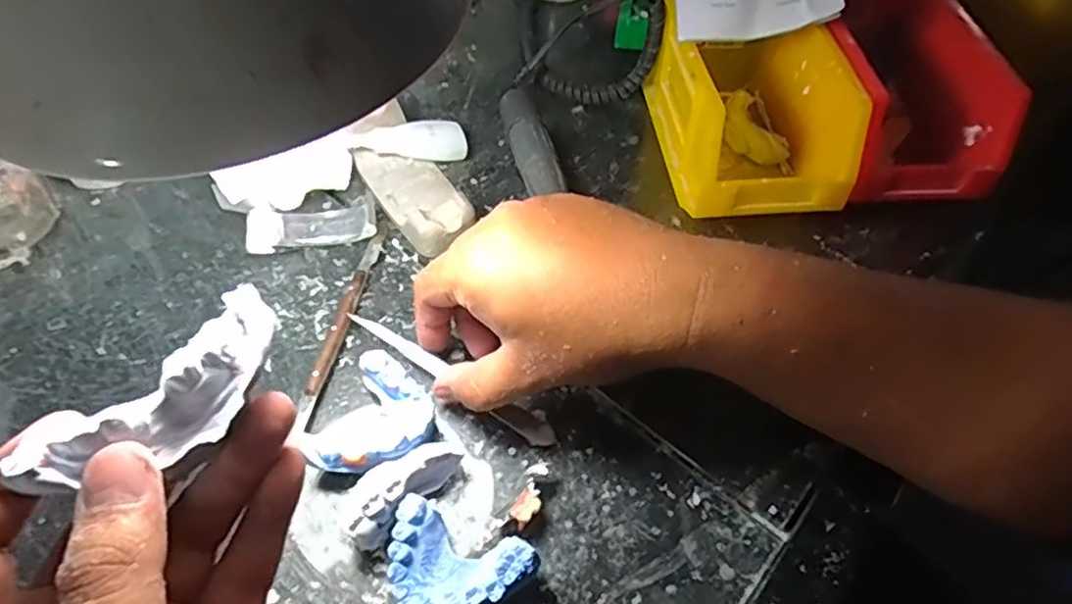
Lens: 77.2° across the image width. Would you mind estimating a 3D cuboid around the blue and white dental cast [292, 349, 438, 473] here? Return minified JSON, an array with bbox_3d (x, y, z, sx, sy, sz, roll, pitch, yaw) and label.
[{"bbox_3d":[-0.087,0.062,0.345,0.063,0.022,0.060,-35,62,-25],"label":"blue and white dental cast"}]

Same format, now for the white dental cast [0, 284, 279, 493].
[{"bbox_3d":[-0.112,0.029,0.206,0.031,0.018,0.080,35,57,21],"label":"white dental cast"}]

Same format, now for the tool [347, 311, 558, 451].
[{"bbox_3d":[-0.048,0.041,0.372,0.136,0.006,0.013,31,58,15],"label":"tool"}]

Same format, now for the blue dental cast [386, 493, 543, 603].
[{"bbox_3d":[-0.037,0.123,0.302,0.065,0.023,0.046,19,55,11],"label":"blue dental cast"}]

